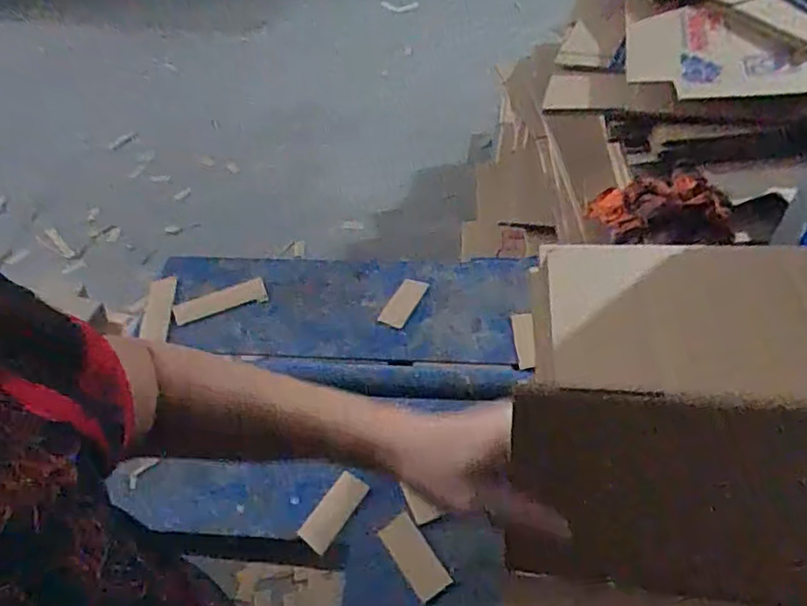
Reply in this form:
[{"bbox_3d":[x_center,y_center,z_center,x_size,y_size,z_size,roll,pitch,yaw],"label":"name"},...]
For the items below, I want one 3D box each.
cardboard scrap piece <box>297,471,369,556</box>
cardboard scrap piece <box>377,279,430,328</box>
[{"bbox_3d":[-0.072,0.215,0.615,0.035,0.004,0.079,31,68,24],"label":"cardboard scrap piece"},{"bbox_3d":[0.000,0.000,0.797,0.037,0.009,0.075,31,83,12],"label":"cardboard scrap piece"}]

